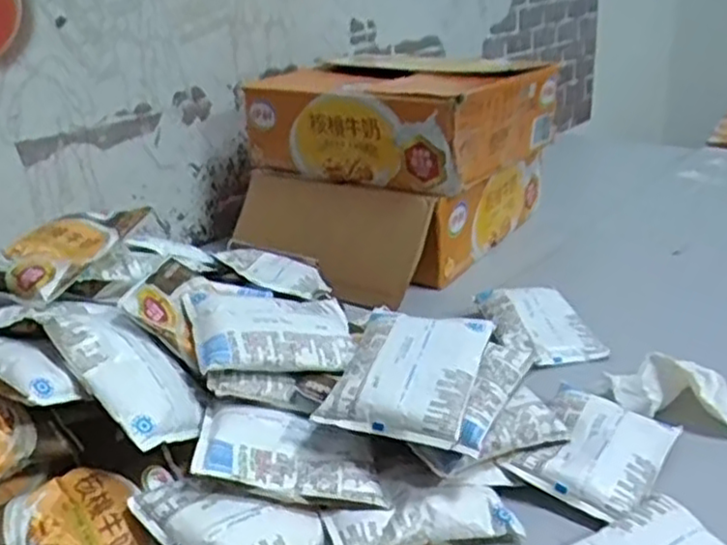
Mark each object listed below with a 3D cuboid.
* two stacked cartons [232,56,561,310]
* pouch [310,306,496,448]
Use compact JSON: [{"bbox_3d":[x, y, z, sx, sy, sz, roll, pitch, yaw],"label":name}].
[{"bbox_3d":[0.025,-0.144,0.936,0.337,0.203,0.314,13,29,31],"label":"two stacked cartons"},{"bbox_3d":[0.032,0.066,0.514,0.093,0.013,0.119,7,37,19],"label":"pouch"}]

